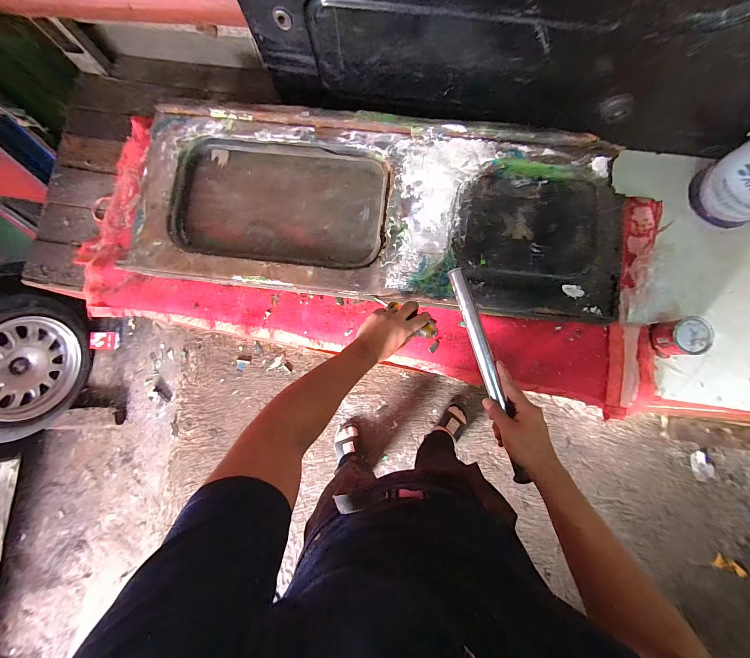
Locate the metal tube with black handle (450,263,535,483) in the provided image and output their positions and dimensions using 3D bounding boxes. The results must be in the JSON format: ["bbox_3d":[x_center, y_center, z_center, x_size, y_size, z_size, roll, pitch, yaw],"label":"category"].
[{"bbox_3d":[0.173,0.063,0.485,0.025,0.028,0.325,-16,83,-2],"label":"metal tube with black handle"}]

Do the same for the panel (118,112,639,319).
[{"bbox_3d":[-0.010,-0.254,0.671,1.002,0.050,0.377,6,80,2],"label":"panel"}]

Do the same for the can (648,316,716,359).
[{"bbox_3d":[0.609,0.017,0.640,0.072,0.068,0.071,-12,80,-1],"label":"can"}]

